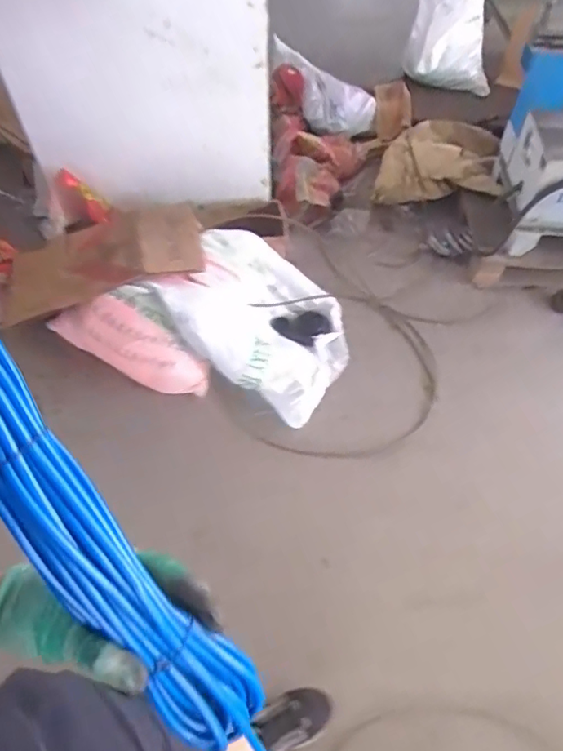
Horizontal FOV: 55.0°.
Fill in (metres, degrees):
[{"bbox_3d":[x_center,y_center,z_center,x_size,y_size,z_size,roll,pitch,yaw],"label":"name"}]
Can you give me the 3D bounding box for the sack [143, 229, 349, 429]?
[{"bbox_3d":[-0.056,-0.206,1.741,0.566,0.271,0.487,26,59,18],"label":"sack"}]

